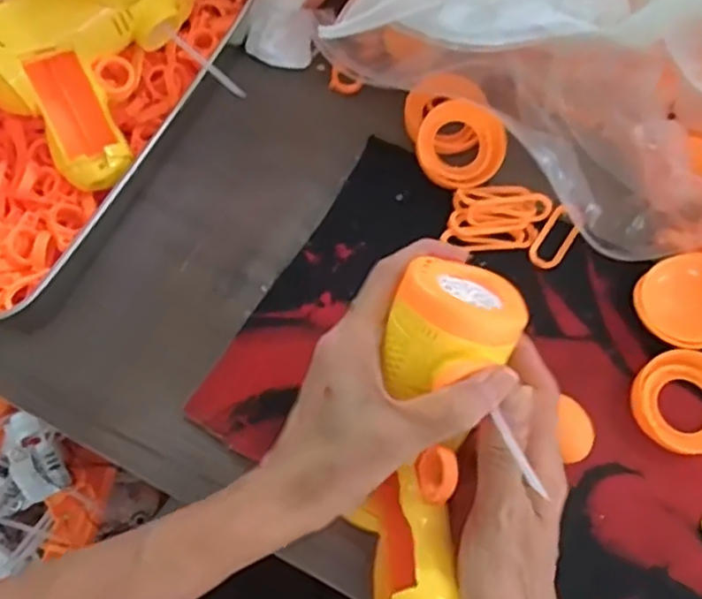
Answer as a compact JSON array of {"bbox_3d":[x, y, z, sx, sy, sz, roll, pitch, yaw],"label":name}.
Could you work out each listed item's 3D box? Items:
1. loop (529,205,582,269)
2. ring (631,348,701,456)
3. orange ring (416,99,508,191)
[{"bbox_3d":[0.133,-0.039,0.437,0.021,0.007,0.046,32,70,13],"label":"loop"},{"bbox_3d":[0.194,0.059,0.389,0.056,0.016,0.056,0,66,0],"label":"ring"},{"bbox_3d":[0.074,-0.103,0.456,0.057,0.012,0.057,0,91,-1],"label":"orange ring"}]

